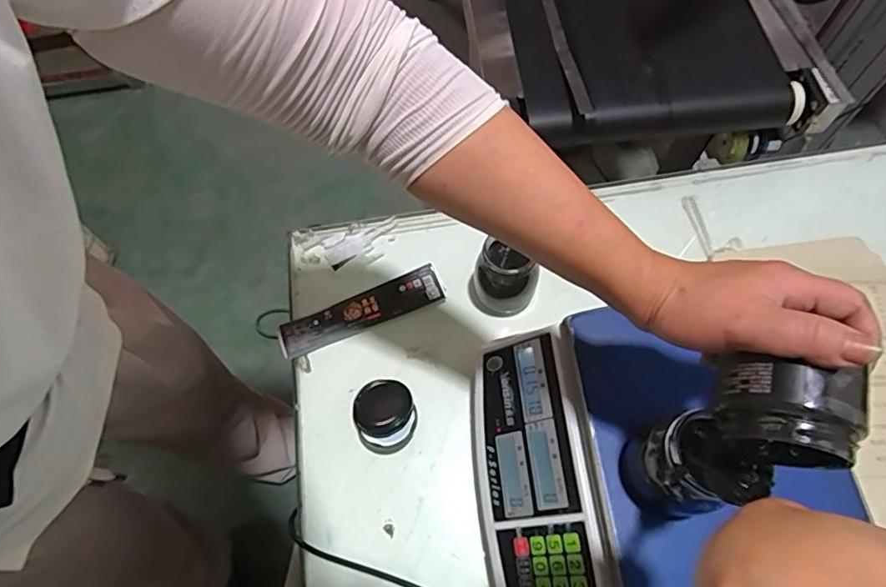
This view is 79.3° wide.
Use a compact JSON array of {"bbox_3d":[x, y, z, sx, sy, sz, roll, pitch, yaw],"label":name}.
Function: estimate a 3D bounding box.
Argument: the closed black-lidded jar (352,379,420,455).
[{"bbox_3d":[-0.060,0.121,0.539,0.063,0.034,0.072,-22,66,-9],"label":"closed black-lidded jar"}]

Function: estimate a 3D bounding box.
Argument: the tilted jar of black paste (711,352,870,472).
[{"bbox_3d":[0.168,0.063,0.267,0.059,0.051,0.048,12,66,7],"label":"tilted jar of black paste"}]

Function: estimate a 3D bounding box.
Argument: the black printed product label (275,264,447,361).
[{"bbox_3d":[-0.091,0.020,0.595,0.186,0.010,0.048,-20,66,-8],"label":"black printed product label"}]

